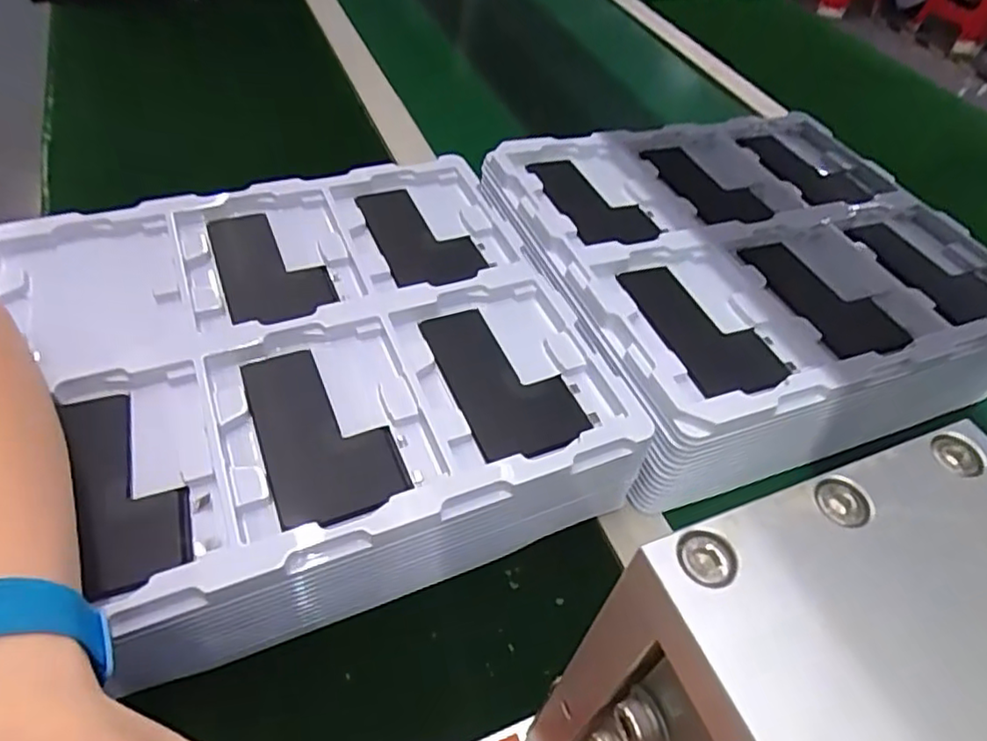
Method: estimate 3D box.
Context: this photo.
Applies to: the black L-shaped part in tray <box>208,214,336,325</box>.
[{"bbox_3d":[-0.145,-0.070,0.413,0.062,0.015,0.096,-16,53,-19],"label":"black L-shaped part in tray"}]

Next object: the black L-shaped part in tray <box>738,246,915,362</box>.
[{"bbox_3d":[0.219,-0.049,0.422,0.073,0.012,0.107,-11,51,-16],"label":"black L-shaped part in tray"}]

